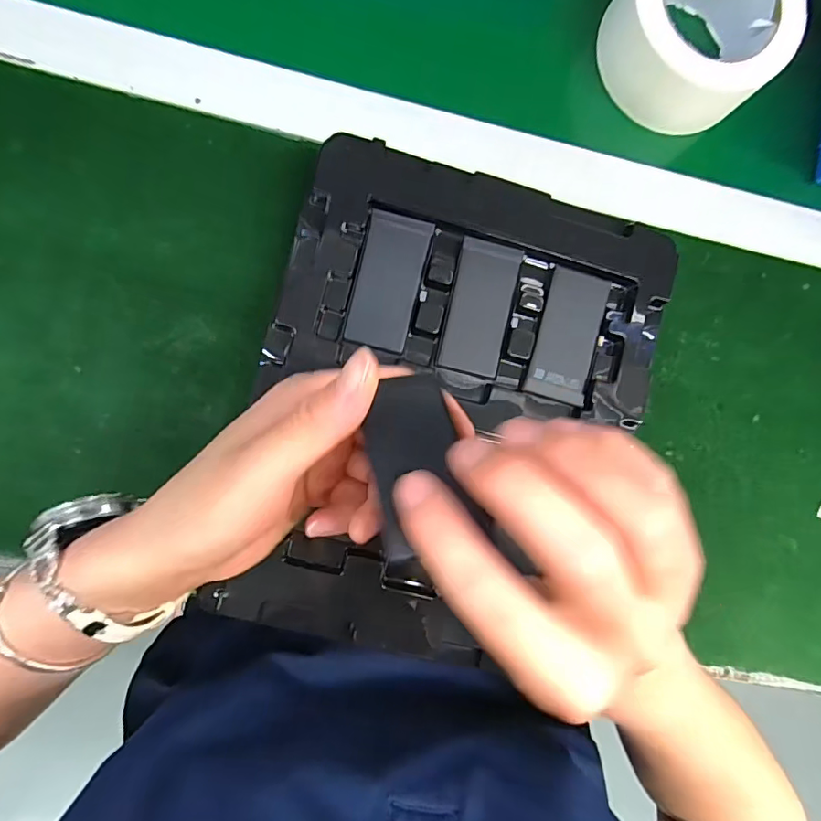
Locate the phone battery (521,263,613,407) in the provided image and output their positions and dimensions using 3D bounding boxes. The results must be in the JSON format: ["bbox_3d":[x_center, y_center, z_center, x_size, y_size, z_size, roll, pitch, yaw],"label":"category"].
[{"bbox_3d":[0.093,-0.044,0.304,0.037,0.004,0.076,16,88,-6],"label":"phone battery"}]

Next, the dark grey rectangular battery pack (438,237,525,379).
[{"bbox_3d":[0.041,-0.060,0.299,0.036,0.004,0.076,12,89,-6],"label":"dark grey rectangular battery pack"}]

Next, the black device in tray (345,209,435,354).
[{"bbox_3d":[-0.012,-0.073,0.292,0.036,0.004,0.075,13,89,-6],"label":"black device in tray"}]

